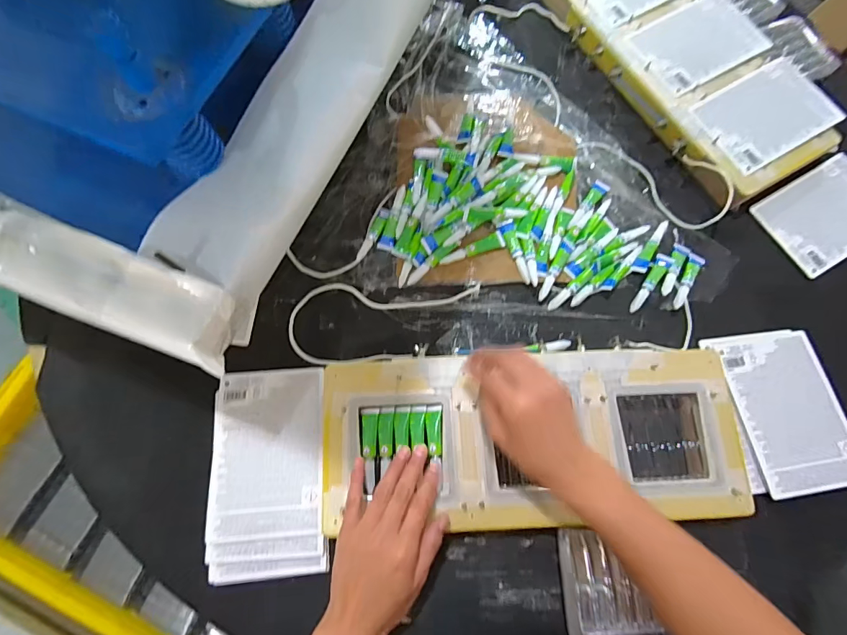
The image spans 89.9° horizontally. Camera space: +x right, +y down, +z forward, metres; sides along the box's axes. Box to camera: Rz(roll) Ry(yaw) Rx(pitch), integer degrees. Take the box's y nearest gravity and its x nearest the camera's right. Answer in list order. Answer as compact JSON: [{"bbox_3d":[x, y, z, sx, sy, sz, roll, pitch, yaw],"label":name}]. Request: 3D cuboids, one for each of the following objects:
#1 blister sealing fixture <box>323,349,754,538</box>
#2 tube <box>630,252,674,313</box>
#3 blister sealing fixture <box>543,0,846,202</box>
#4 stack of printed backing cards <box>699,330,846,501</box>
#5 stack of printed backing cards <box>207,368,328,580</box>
[{"bbox_3d":[0.112,0.117,0.438,0.421,0.022,0.166,1,73,-2],"label":"blister sealing fixture"},{"bbox_3d":[0.275,-0.044,0.514,0.018,0.010,0.082,38,75,10],"label":"tube"},{"bbox_3d":[0.366,-0.360,0.593,0.214,0.050,0.425,-29,76,-10],"label":"blister sealing fixture"},{"bbox_3d":[0.404,0.103,0.480,0.120,0.019,0.177,-8,72,-3],"label":"stack of printed backing cards"},{"bbox_3d":[-0.163,0.158,0.445,0.116,0.016,0.207,-4,73,-3],"label":"stack of printed backing cards"}]

